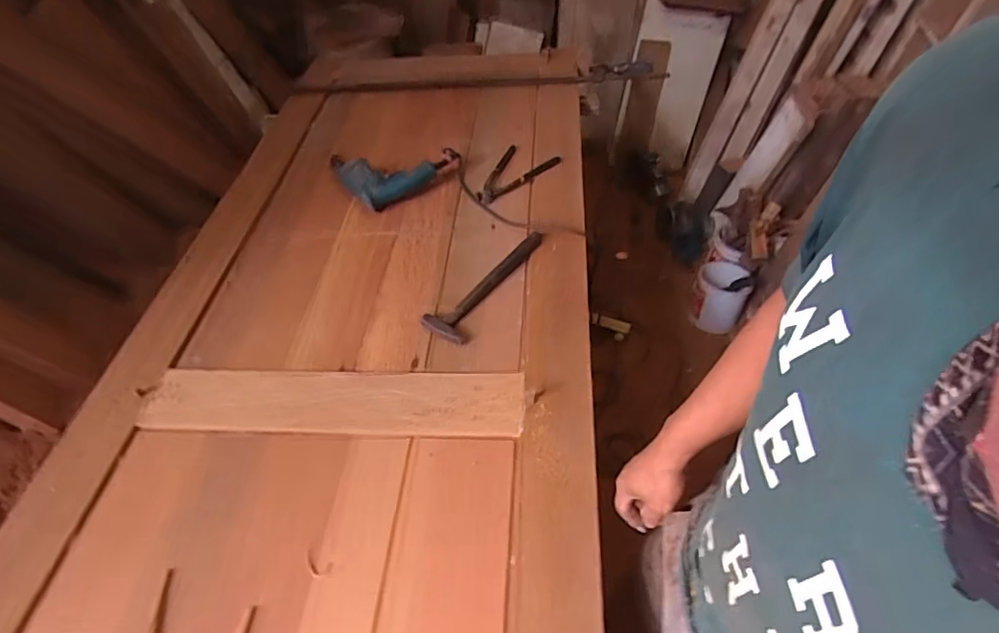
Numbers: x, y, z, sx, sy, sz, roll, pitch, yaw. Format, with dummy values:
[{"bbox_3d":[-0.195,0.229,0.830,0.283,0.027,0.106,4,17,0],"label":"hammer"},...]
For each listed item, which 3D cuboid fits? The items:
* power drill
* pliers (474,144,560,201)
[{"bbox_3d":[-0.232,-0.311,1.191,0.285,0.104,0.118,-4,49,1],"label":"power drill"},{"bbox_3d":[0.028,-0.312,1.203,0.129,0.023,0.200,26,56,25],"label":"pliers"}]

